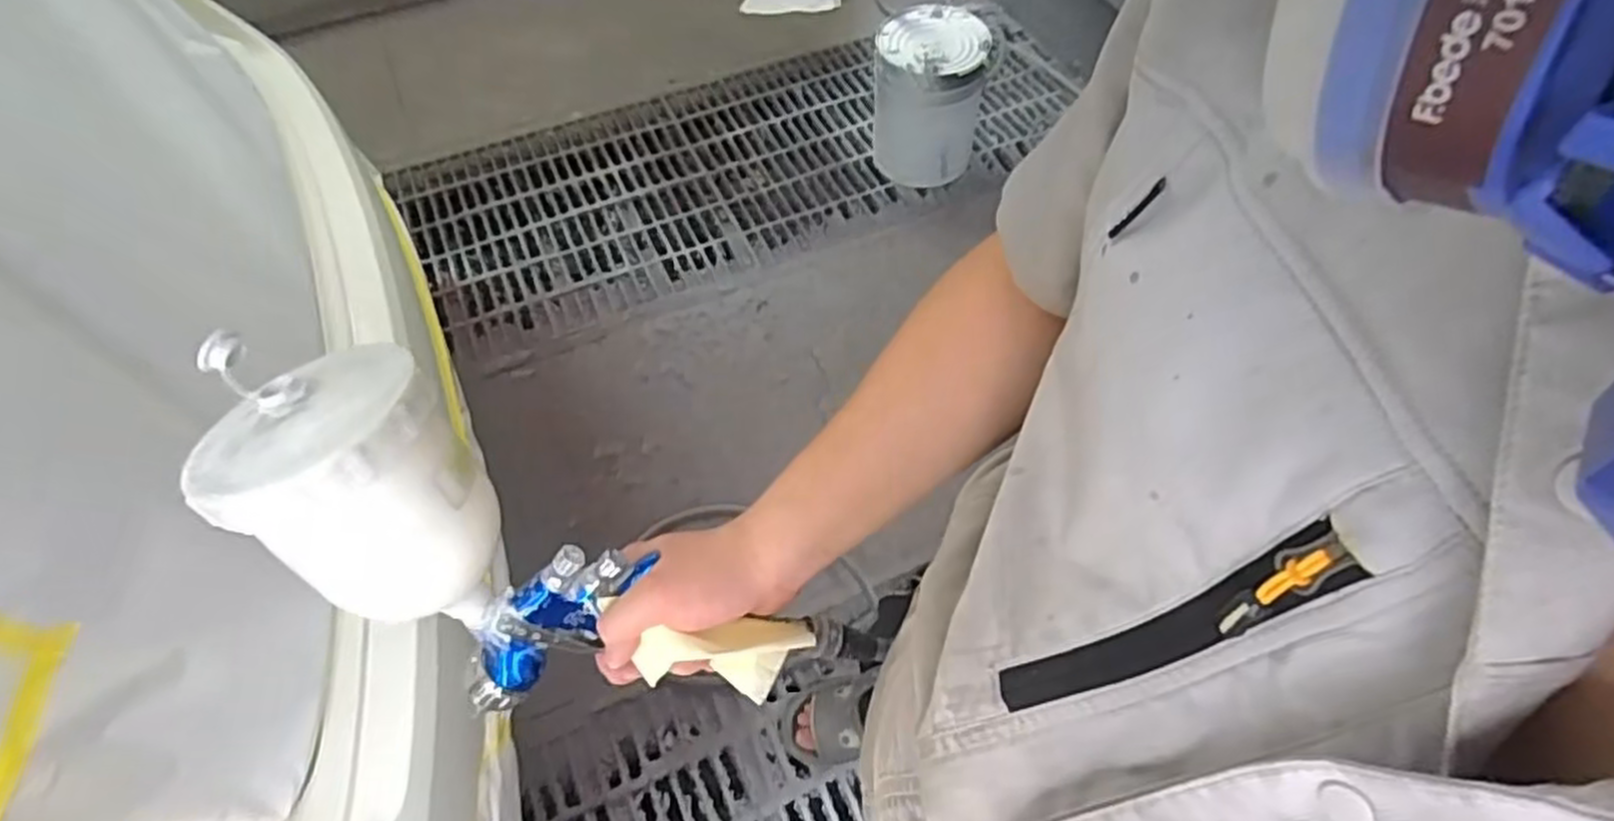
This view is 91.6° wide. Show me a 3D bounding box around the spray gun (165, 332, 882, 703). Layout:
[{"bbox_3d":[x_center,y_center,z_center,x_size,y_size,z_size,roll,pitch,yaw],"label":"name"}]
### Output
[{"bbox_3d":[-0.127,0.091,0.424,0.140,0.378,0.101,-13,51,33],"label":"spray gun"}]

